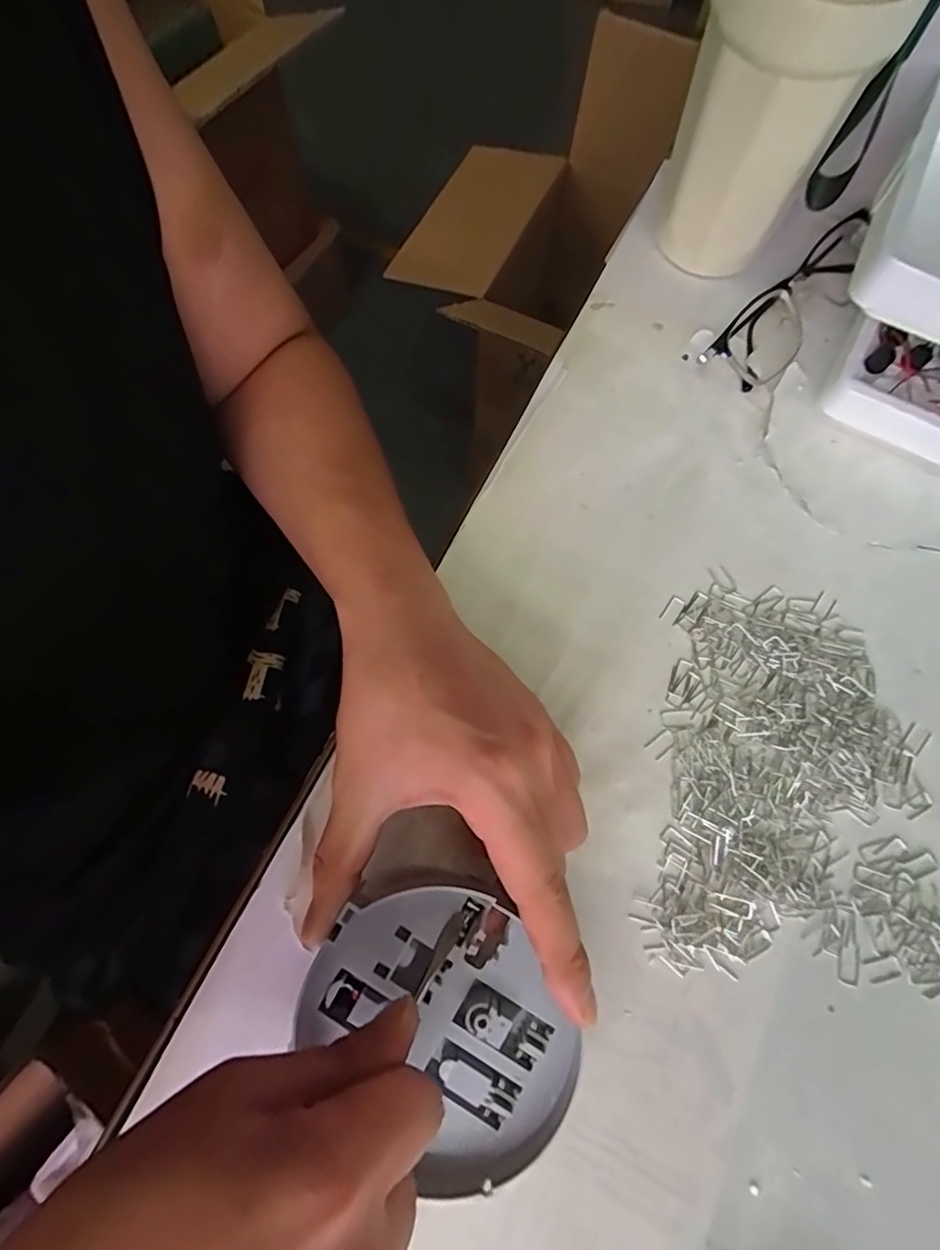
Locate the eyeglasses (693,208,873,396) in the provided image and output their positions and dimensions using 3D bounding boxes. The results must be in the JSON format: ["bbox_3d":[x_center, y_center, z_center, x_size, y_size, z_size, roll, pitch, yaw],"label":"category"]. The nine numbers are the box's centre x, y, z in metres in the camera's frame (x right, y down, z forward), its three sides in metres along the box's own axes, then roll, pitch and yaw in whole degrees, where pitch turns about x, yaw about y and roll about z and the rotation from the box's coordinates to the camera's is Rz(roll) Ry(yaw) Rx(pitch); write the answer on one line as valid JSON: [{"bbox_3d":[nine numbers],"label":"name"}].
[{"bbox_3d":[0.189,-0.189,0.329,0.040,0.027,0.145,39,75,11],"label":"eyeglasses"}]

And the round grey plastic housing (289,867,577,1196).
[{"bbox_3d":[-0.009,0.148,0.209,0.083,0.028,0.102,-42,77,-13],"label":"round grey plastic housing"}]

